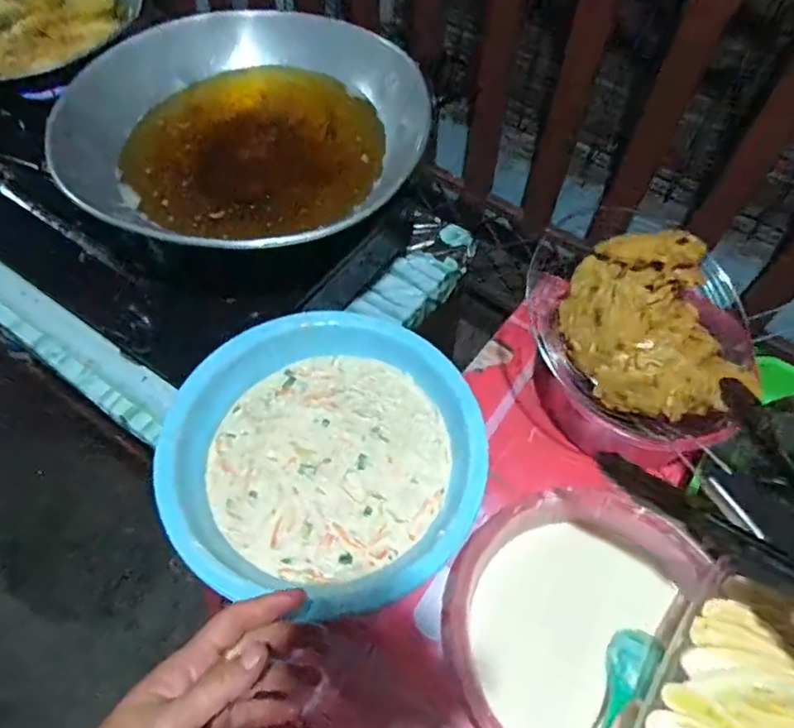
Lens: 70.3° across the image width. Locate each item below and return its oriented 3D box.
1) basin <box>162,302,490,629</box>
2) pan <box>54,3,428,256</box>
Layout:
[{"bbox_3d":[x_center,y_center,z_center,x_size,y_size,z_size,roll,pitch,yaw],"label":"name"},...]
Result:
[{"bbox_3d":[-0.062,0.075,0.520,0.270,0.091,0.276,-2,50,2],"label":"basin"},{"bbox_3d":[-0.155,-0.247,0.597,0.353,0.119,0.303,11,51,13],"label":"pan"}]

